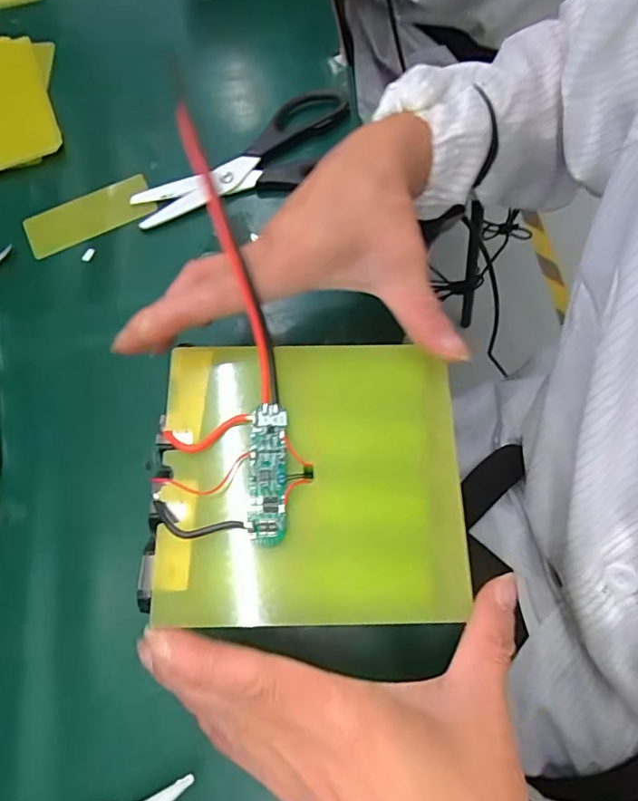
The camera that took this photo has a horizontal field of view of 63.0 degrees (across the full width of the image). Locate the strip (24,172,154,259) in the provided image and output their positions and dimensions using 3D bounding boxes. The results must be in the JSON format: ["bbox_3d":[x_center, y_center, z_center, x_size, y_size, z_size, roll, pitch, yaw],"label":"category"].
[{"bbox_3d":[-0.176,-0.142,0.398,0.097,0.006,0.039,-24,78,-8],"label":"strip"}]

